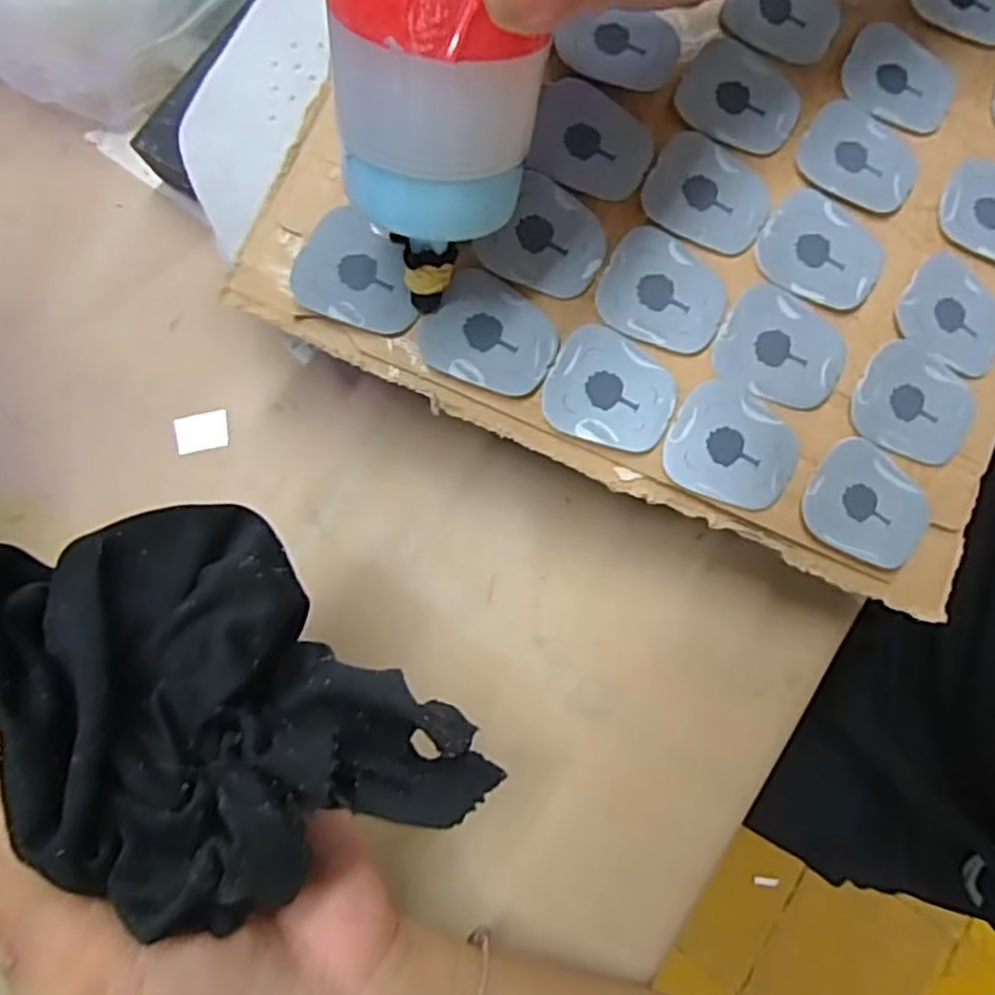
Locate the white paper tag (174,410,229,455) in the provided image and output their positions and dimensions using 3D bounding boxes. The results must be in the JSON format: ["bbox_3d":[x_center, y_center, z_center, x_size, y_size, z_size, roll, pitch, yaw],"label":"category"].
[{"bbox_3d":[-0.108,-0.024,0.272,0.019,0.004,0.015,-12,73,-2],"label":"white paper tag"}]

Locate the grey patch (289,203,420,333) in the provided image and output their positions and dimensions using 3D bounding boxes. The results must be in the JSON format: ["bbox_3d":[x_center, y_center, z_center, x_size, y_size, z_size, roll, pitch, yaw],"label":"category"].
[{"bbox_3d":[-0.041,-0.067,0.221,0.037,0.004,0.031,20,86,-4],"label":"grey patch"}]

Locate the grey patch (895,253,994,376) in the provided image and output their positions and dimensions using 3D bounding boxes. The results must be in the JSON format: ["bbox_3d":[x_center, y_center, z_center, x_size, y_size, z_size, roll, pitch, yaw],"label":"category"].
[{"bbox_3d":[0.150,-0.060,0.243,0.037,0.004,0.035,33,79,-5],"label":"grey patch"}]

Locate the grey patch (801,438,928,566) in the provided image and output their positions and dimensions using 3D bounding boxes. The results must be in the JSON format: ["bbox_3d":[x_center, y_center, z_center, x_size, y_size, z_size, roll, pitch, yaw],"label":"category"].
[{"bbox_3d":[0.115,0.002,0.230,0.037,0.005,0.034,30,80,5],"label":"grey patch"}]

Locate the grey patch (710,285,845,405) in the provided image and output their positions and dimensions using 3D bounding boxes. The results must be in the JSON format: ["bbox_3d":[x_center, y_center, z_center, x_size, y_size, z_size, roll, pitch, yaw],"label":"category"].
[{"bbox_3d":[0.089,-0.046,0.230,0.039,0.004,0.034,27,80,5],"label":"grey patch"}]

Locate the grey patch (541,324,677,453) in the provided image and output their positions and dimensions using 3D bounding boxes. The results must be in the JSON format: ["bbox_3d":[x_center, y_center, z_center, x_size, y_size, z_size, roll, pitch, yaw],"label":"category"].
[{"bbox_3d":[0.034,-0.032,0.224,0.038,0.005,0.033,23,79,4],"label":"grey patch"}]

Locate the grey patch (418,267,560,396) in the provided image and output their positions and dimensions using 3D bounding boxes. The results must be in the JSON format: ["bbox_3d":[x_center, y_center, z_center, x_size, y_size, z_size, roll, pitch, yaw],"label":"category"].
[{"bbox_3d":[-0.002,-0.048,0.222,0.038,0.004,0.032,29,80,5],"label":"grey patch"}]

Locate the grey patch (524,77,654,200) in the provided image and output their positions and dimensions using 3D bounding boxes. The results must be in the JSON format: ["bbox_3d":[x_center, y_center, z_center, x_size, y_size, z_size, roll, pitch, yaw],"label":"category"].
[{"bbox_3d":[0.030,-0.112,0.232,0.037,0.006,0.032,18,79,3],"label":"grey patch"}]

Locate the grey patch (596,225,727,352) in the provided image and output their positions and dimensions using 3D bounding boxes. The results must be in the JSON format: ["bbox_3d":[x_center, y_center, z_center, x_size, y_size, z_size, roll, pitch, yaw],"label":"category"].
[{"bbox_3d":[0.051,-0.063,0.228,0.038,0.005,0.033,23,79,4],"label":"grey patch"}]

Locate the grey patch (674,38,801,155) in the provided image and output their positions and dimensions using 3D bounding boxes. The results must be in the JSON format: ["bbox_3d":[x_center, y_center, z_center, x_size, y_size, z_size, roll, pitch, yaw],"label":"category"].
[{"bbox_3d":[0.079,-0.130,0.241,0.039,0.005,0.034,17,79,3],"label":"grey patch"}]

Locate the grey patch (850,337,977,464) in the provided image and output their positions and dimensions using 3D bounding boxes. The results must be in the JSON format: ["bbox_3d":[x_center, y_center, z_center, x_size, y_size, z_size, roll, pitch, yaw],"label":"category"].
[{"bbox_3d":[0.133,-0.029,0.236,0.038,0.007,0.035,30,80,5],"label":"grey patch"}]

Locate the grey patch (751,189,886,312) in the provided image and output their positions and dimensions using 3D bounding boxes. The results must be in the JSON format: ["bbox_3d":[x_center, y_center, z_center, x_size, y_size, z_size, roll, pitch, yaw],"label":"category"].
[{"bbox_3d":[0.104,-0.079,0.236,0.038,0.004,0.034,31,80,5],"label":"grey patch"}]

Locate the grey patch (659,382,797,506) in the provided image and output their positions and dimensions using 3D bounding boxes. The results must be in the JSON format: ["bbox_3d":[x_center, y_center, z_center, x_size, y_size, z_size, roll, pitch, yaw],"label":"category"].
[{"bbox_3d":[0.072,-0.016,0.227,0.039,0.006,0.035,22,79,4],"label":"grey patch"}]

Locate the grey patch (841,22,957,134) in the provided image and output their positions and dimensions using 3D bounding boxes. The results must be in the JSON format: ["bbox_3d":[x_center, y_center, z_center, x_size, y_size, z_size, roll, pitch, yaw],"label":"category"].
[{"bbox_3d":[0.136,-0.142,0.252,0.038,0.006,0.032,26,80,5],"label":"grey patch"}]

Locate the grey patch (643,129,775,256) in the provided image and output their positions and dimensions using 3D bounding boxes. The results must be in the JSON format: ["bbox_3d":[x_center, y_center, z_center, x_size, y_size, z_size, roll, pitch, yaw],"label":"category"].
[{"bbox_3d":[0.067,-0.096,0.235,0.038,0.006,0.034,26,80,5],"label":"grey patch"}]

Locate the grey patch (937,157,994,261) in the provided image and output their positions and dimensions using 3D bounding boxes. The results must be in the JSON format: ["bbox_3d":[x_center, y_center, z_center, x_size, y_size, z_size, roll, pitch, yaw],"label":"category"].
[{"bbox_3d":[0.168,-0.095,0.251,0.038,0.005,0.033,27,80,5],"label":"grey patch"}]

